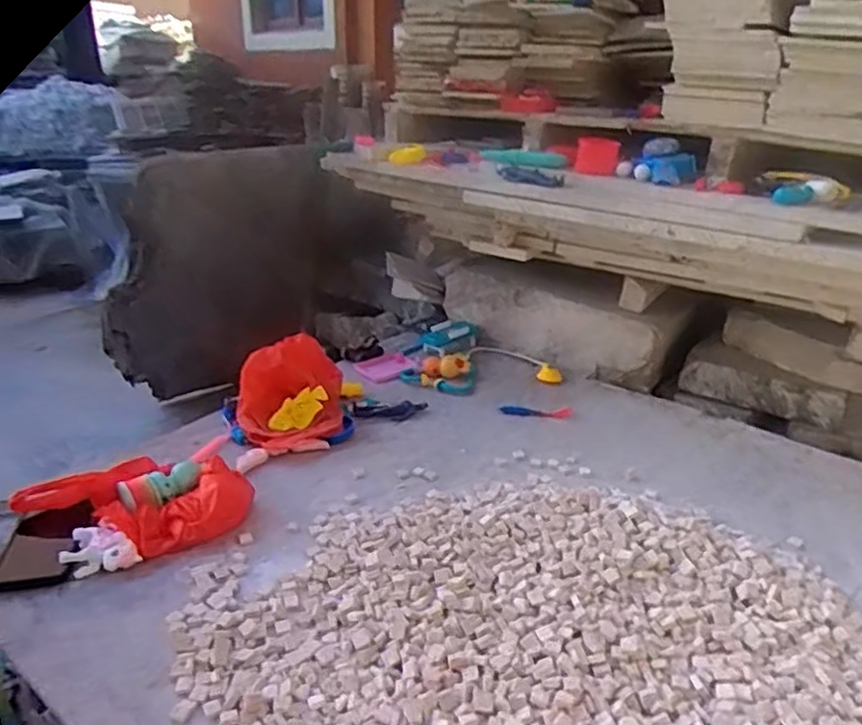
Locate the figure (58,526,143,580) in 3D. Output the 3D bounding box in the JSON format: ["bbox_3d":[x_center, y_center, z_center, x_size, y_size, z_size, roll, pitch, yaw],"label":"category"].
[{"bbox_3d":[-0.380,0.213,0.790,0.077,0.025,0.070,-11,26,-22],"label":"figure"}]

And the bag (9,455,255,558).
[{"bbox_3d":[-0.351,0.172,0.823,0.250,0.053,0.139,-12,27,-25],"label":"bag"}]

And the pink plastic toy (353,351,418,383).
[{"bbox_3d":[-0.087,0.010,1.298,0.109,0.024,0.073,-17,29,-32],"label":"pink plastic toy"}]

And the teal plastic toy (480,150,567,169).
[{"bbox_3d":[0.142,-0.327,1.094,0.166,0.019,0.025,19,30,36],"label":"teal plastic toy"}]

